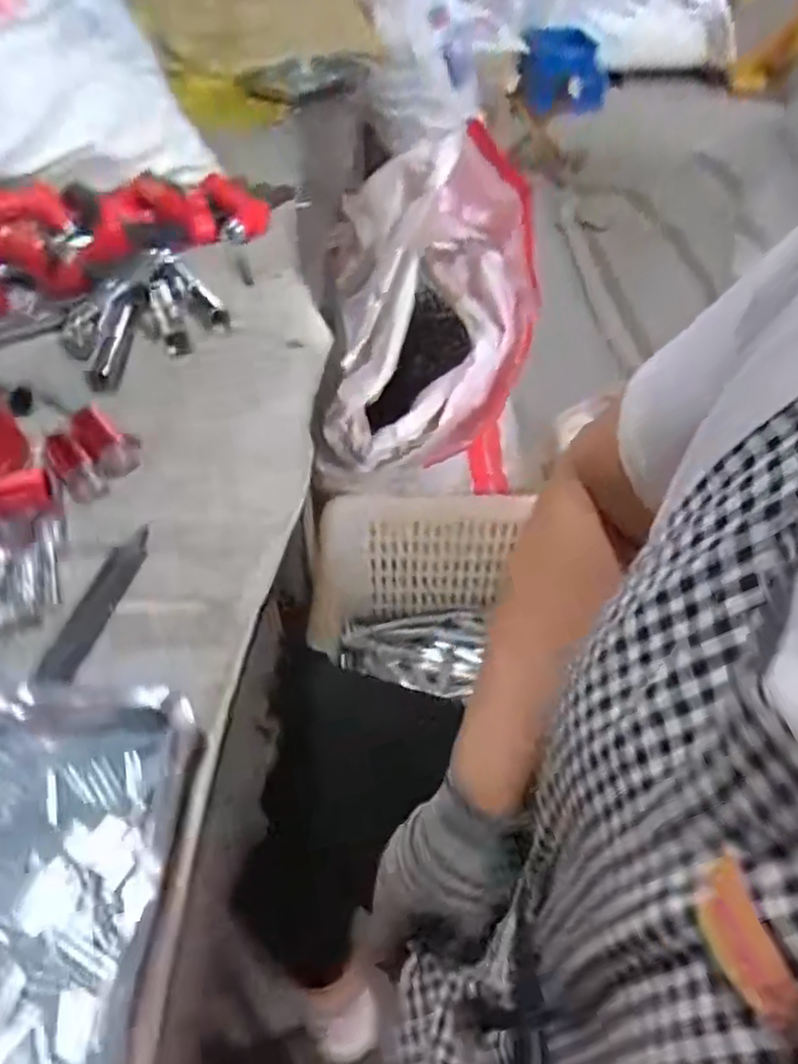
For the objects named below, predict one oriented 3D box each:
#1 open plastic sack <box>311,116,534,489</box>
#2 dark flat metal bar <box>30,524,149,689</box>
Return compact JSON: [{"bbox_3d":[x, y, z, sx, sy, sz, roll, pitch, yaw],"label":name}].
[{"bbox_3d":[0.040,-0.269,0.930,0.263,0.399,0.346,2,45,1],"label":"open plastic sack"},{"bbox_3d":[-0.211,0.051,0.495,0.027,0.006,0.126,16,60,14],"label":"dark flat metal bar"}]

